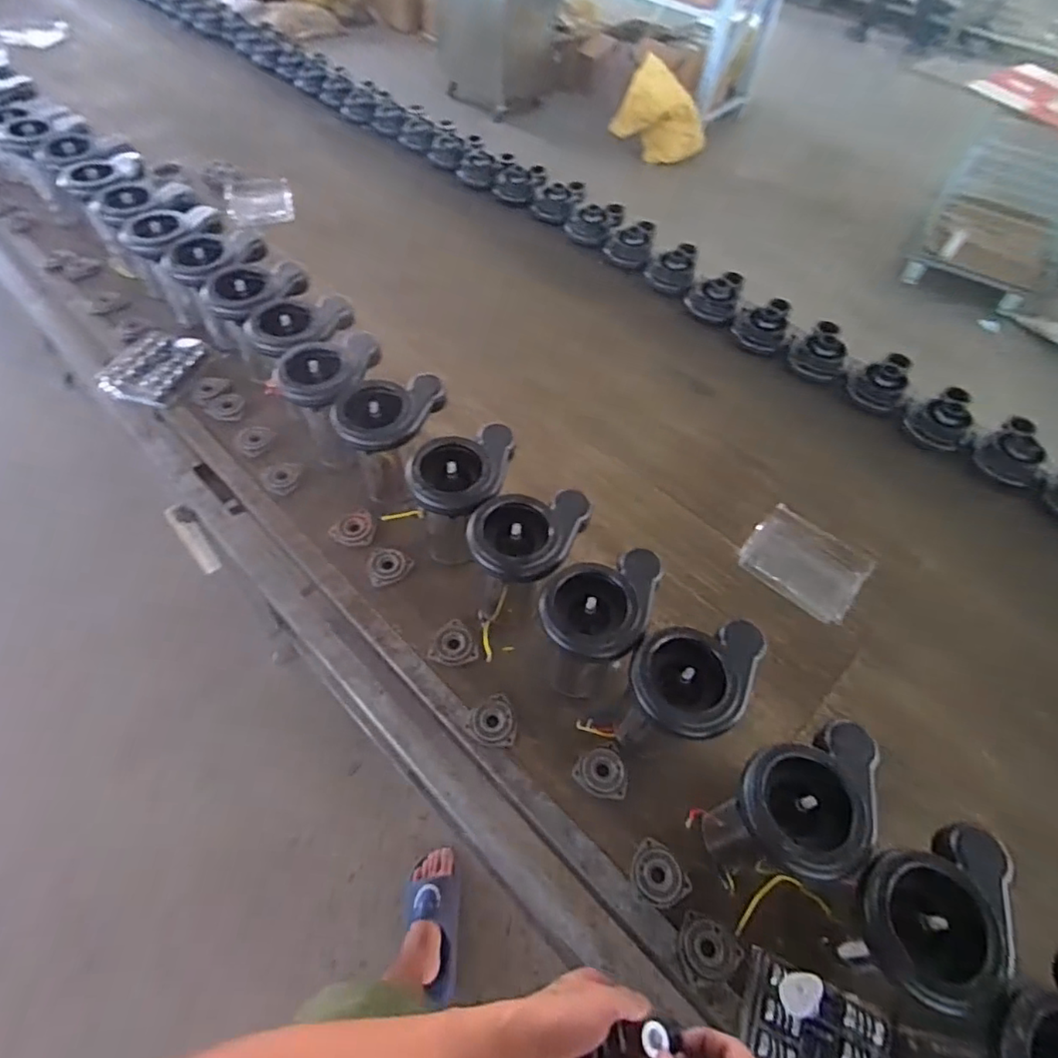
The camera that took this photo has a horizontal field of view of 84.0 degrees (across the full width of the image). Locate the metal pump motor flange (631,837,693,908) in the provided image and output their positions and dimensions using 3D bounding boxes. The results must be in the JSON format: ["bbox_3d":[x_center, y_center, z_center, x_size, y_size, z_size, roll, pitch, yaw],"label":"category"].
[{"bbox_3d":[0.151,0.400,0.674,0.067,0.011,0.060,27,58,14],"label":"metal pump motor flange"}]

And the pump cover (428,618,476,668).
[{"bbox_3d":[-0.110,0.160,0.827,0.063,0.011,0.066,-11,57,-11],"label":"pump cover"}]

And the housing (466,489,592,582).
[{"bbox_3d":[-0.001,-0.001,0.753,0.125,0.048,0.159,25,57,13],"label":"housing"}]

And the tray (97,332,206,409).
[{"bbox_3d":[-0.709,-0.306,1.109,0.134,0.025,0.174,13,55,6],"label":"tray"}]

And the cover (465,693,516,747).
[{"bbox_3d":[-0.048,0.251,0.770,0.058,0.018,0.066,6,55,0],"label":"cover"}]

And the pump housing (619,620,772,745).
[{"bbox_3d":[0.181,0.192,0.705,0.122,0.190,0.148,25,57,13],"label":"pump housing"}]

